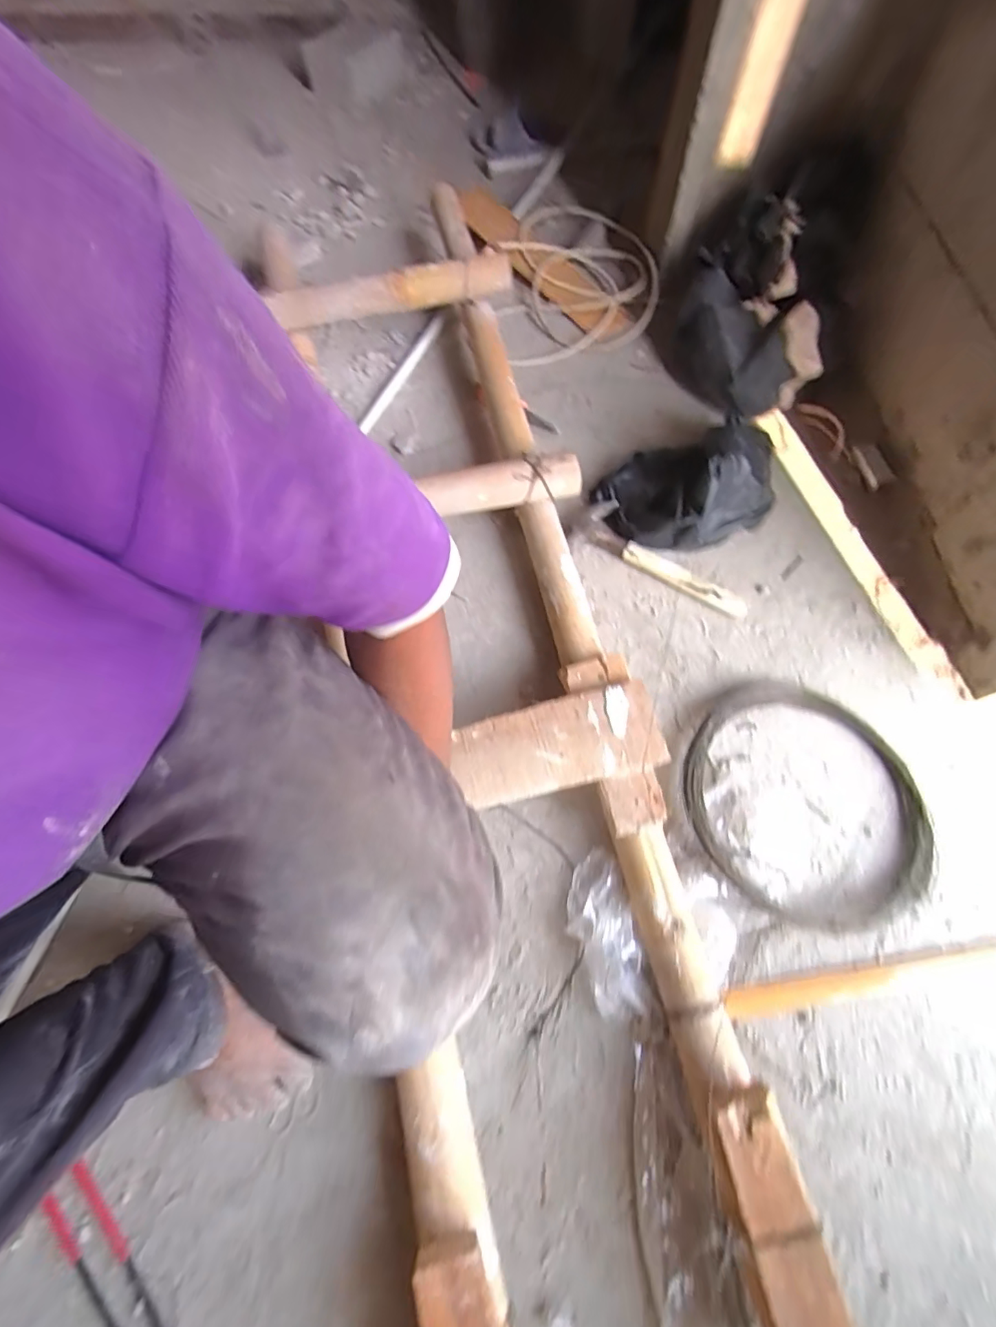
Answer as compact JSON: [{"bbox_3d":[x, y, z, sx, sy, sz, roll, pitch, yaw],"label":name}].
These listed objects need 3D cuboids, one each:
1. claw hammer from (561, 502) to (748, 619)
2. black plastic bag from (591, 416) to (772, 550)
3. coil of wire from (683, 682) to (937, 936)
[{"bbox_3d":[0.239,-0.162,0.765,0.287,0.031,0.084,28,70,14],"label":"claw hammer"},{"bbox_3d":[0.280,-0.264,0.747,0.235,0.138,0.185,22,69,12],"label":"black plastic bag"},{"bbox_3d":[0.376,0.168,0.621,0.279,0.033,0.289,-1,66,3],"label":"coil of wire"}]

